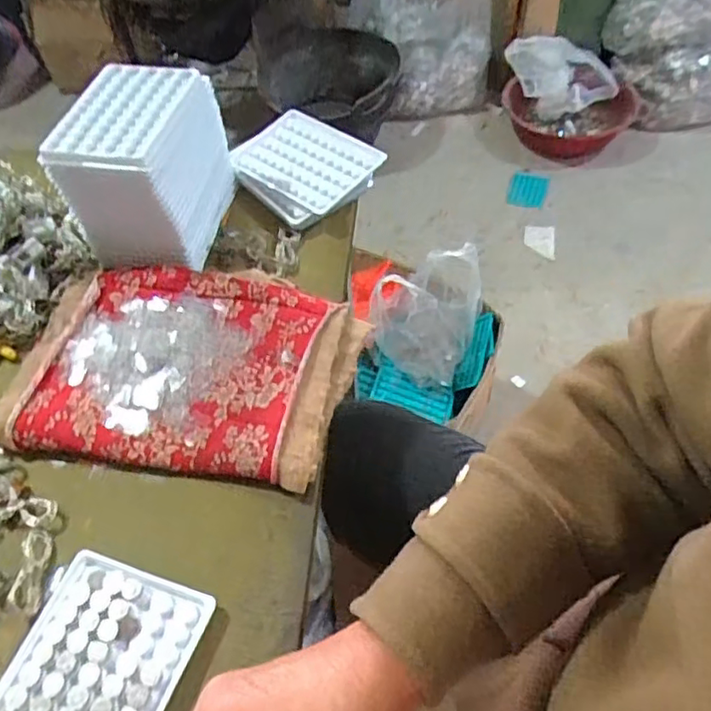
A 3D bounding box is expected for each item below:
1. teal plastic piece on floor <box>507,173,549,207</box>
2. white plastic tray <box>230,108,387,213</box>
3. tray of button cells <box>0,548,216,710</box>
[{"bbox_3d":[0.473,-0.457,1.713,0.100,0.014,0.132,12,54,13],"label":"teal plastic piece on floor"},{"bbox_3d":[-0.053,-0.190,0.596,0.134,0.021,0.089,33,61,24],"label":"white plastic tray"},{"bbox_3d":[-0.148,0.181,0.342,0.093,0.006,0.129,15,55,13],"label":"tray of button cells"}]

